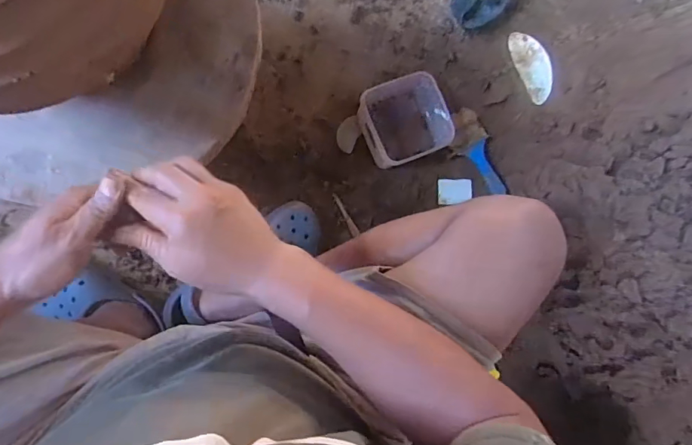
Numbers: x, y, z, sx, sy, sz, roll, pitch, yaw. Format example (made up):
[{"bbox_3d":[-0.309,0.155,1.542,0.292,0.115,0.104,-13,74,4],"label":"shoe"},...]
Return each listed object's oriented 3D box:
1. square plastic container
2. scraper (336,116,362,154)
[{"bbox_3d":[0.098,-0.175,0.785,0.132,0.081,0.134,-22,92,-8],"label":"square plastic container"},{"bbox_3d":[0.005,-0.159,0.807,0.040,0.014,0.066,29,85,-6],"label":"scraper"}]

